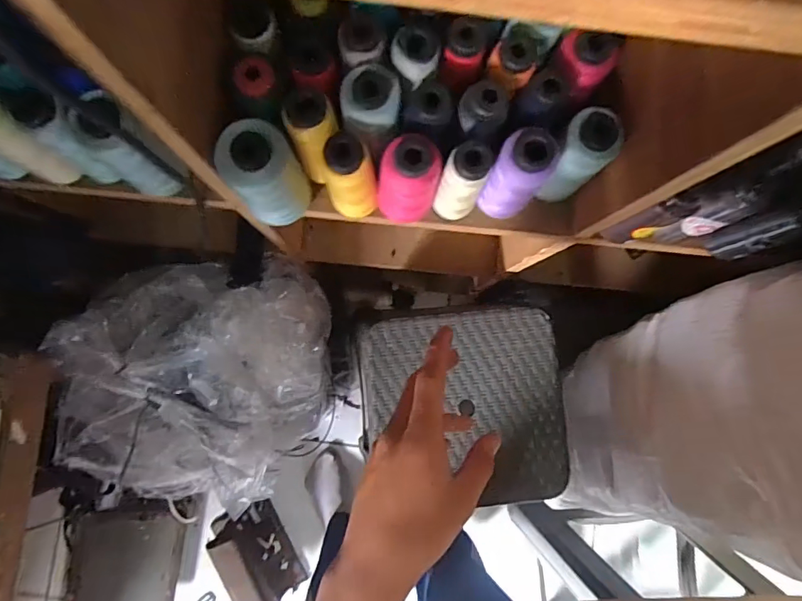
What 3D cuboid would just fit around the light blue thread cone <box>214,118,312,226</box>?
[{"bbox_3d":[-0.111,-0.103,0.396,0.059,0.109,0.054,-37,89,-8],"label":"light blue thread cone"}]

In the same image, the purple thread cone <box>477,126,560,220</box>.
[{"bbox_3d":[0.096,-0.105,0.408,0.044,0.105,0.045,-9,86,-6],"label":"purple thread cone"}]

